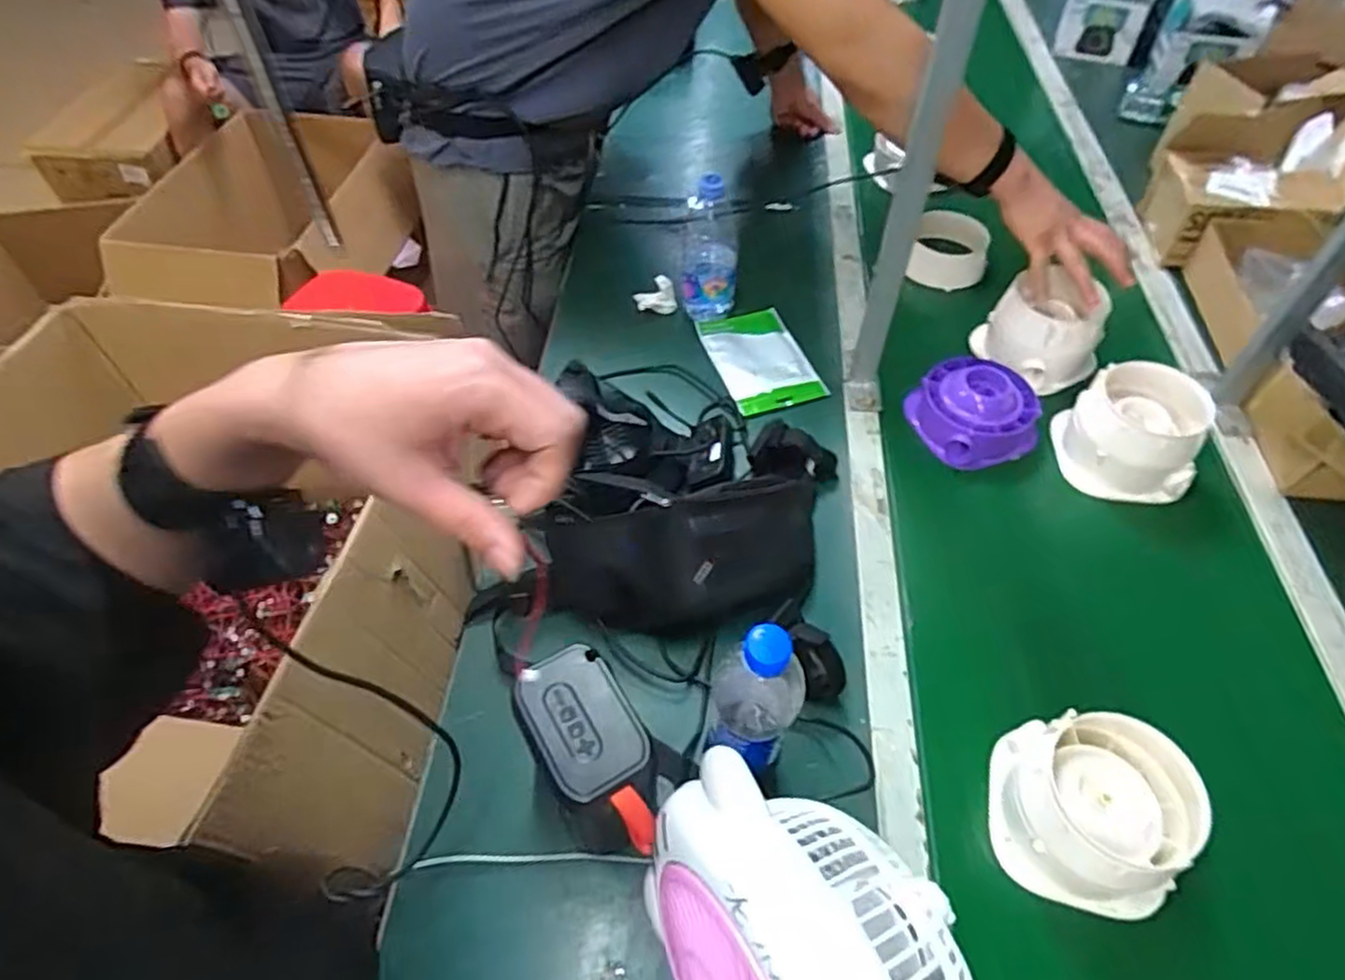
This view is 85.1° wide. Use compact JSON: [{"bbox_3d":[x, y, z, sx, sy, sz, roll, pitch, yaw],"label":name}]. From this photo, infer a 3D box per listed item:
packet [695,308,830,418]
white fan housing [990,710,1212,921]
[{"bbox_3d":[0.112,-0.174,0.964,0.114,0.017,0.177,-17,55,-12],"label":"packet"},{"bbox_3d":[0.347,0.260,0.600,0.135,0.089,0.135,10,53,8],"label":"white fan housing"}]

